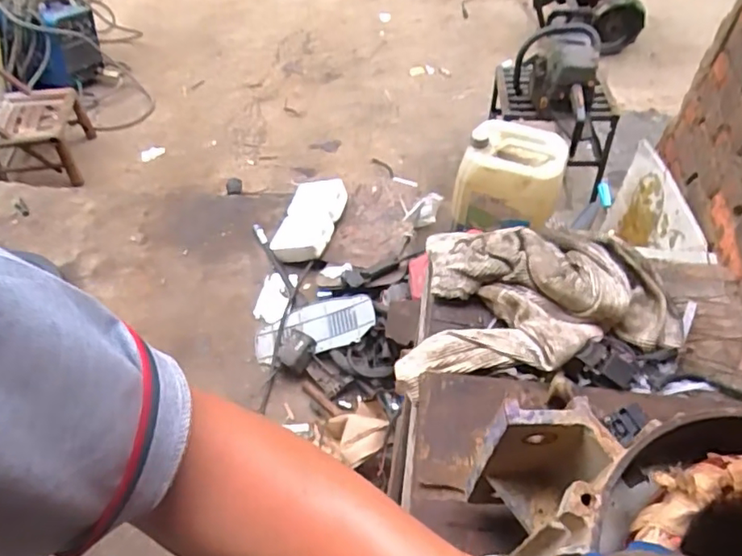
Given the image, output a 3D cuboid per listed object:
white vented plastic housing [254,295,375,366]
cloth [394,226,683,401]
[{"bbox_3d":[-0.163,0.139,1.608,0.347,0.038,0.155,-16,56,7],"label":"white vented plastic housing"},{"bbox_3d":[0.181,0.013,0.677,0.315,0.076,0.216,-6,56,-4],"label":"cloth"}]

